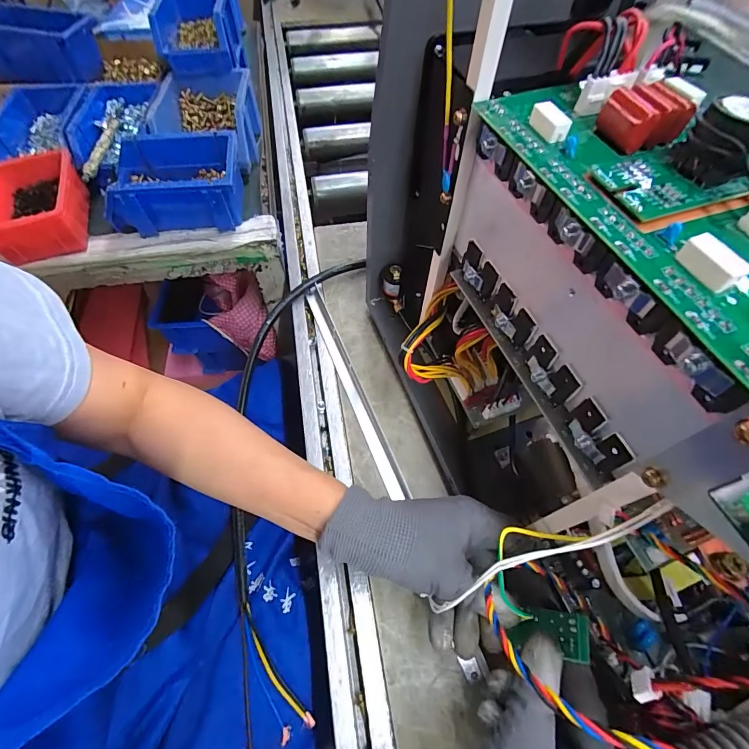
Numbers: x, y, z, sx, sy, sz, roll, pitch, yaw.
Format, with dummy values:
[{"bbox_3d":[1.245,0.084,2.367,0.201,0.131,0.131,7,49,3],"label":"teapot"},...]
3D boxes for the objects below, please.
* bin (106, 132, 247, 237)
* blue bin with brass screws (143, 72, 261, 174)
[{"bbox_3d":[-0.251,-0.238,0.491,0.153,0.074,0.104,-4,59,-2],"label":"bin"},{"bbox_3d":[-0.240,-0.367,0.562,0.124,0.065,0.180,-5,59,-3],"label":"blue bin with brass screws"}]

